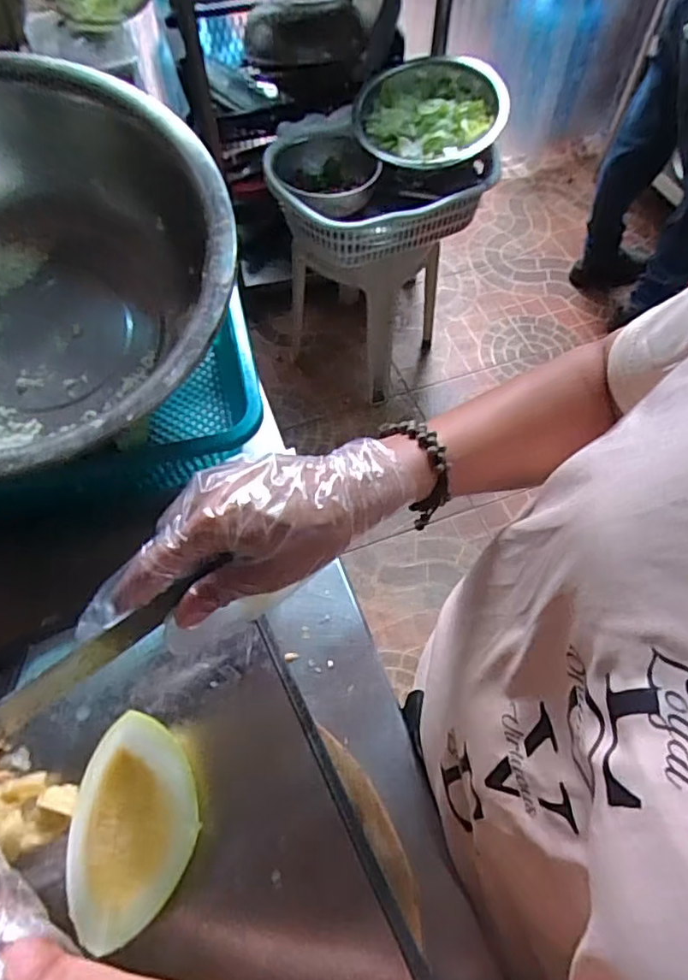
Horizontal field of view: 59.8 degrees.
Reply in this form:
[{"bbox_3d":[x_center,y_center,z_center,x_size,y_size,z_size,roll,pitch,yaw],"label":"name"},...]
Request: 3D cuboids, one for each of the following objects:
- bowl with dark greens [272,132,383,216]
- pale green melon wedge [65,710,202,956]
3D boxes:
[{"bbox_3d":[-0.034,-0.623,1.194,0.197,0.074,0.226,-4,60,-3],"label":"bowl with dark greens"},{"bbox_3d":[-0.113,0.185,0.332,0.059,0.044,0.103,6,60,2],"label":"pale green melon wedge"}]

